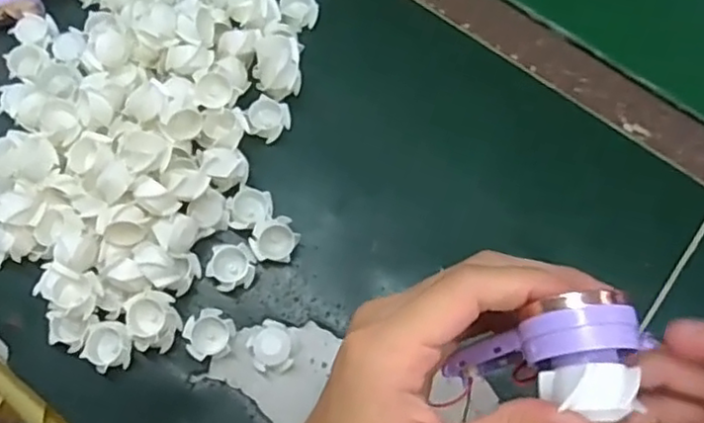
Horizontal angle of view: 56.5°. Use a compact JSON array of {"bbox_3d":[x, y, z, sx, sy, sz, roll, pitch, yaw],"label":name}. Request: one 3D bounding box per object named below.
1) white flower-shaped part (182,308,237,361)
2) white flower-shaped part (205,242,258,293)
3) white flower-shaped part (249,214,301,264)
[{"bbox_3d":[-0.093,0.080,0.429,0.032,0.013,0.030,0,71,-1],"label":"white flower-shaped part"},{"bbox_3d":[-0.082,0.039,0.446,0.031,0.017,0.030,0,71,-1],"label":"white flower-shaped part"},{"bbox_3d":[-0.052,0.020,0.450,0.030,0.023,0.032,0,71,-1],"label":"white flower-shaped part"}]

